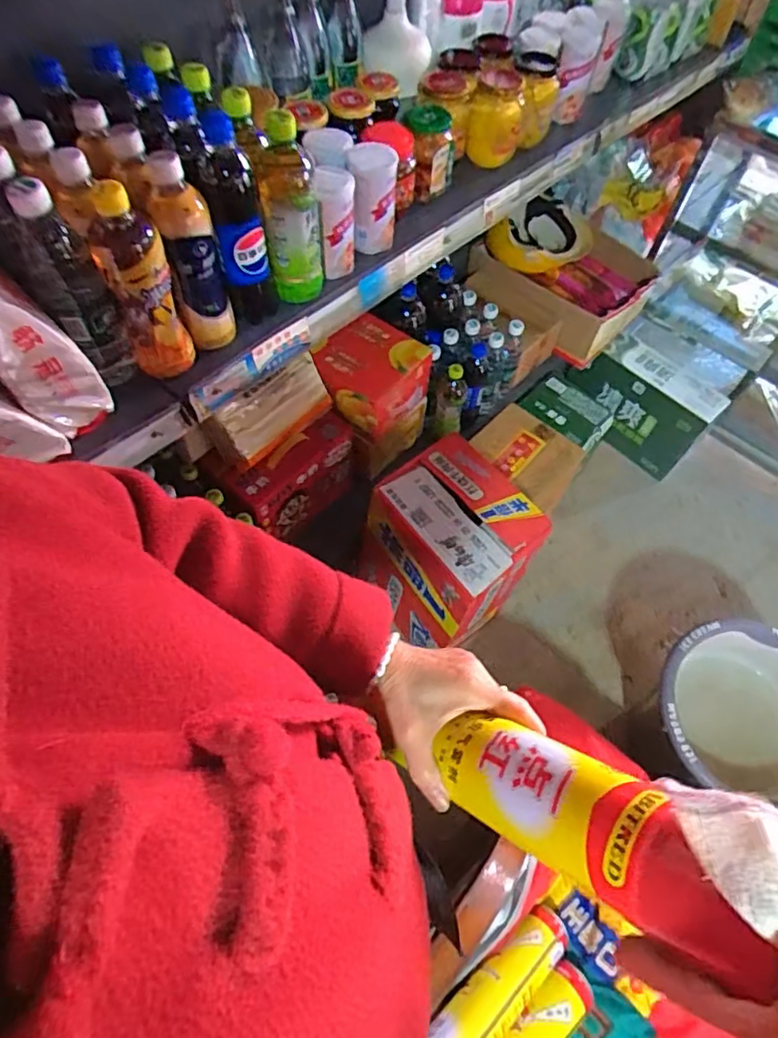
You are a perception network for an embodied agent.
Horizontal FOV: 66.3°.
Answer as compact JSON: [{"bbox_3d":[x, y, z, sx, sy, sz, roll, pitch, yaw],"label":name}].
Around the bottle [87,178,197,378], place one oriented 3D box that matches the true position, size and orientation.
[{"bbox_3d":[-0.256,-0.231,0.611,0.062,0.200,0.054,25,62,11],"label":"bottle"}]

